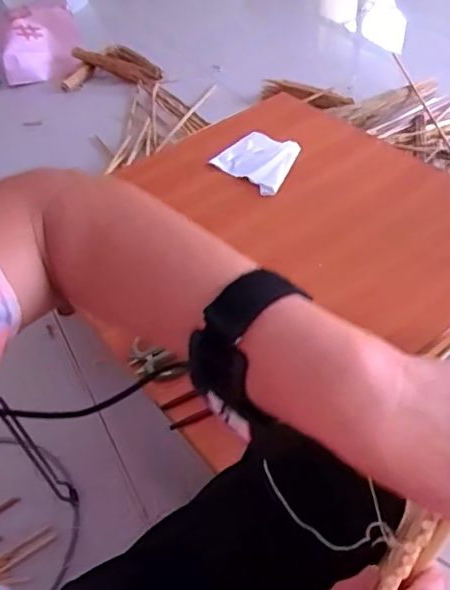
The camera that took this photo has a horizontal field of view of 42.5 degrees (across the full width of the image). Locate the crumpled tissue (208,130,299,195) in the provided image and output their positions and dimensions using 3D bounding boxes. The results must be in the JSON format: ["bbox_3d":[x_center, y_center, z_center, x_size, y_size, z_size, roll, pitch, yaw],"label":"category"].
[{"bbox_3d":[0.073,-0.288,1.226,0.179,0.024,0.168,30,56,30],"label":"crumpled tissue"}]

